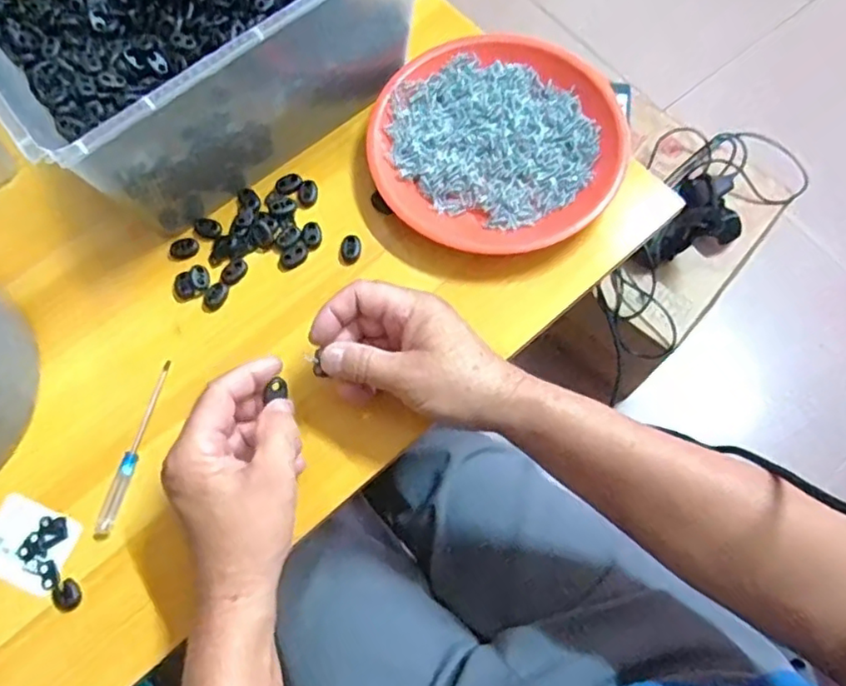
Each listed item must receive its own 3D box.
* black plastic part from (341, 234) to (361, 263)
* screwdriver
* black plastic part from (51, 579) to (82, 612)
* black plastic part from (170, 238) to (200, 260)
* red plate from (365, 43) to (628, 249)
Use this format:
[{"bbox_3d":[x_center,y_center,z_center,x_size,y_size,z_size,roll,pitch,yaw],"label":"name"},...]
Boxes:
[{"bbox_3d":[-0.055,-0.072,0.476,0.015,0.005,0.022,0,71,3],"label":"black plastic part"},{"bbox_3d":[-0.200,0.072,0.434,0.011,0.010,0.125,11,71,6],"label":"screwdriver"},{"bbox_3d":[-0.231,0.165,0.405,0.019,0.004,0.020,-1,71,2],"label":"black plastic part"},{"bbox_3d":[-0.184,-0.073,0.483,0.022,0.004,0.016,-11,71,-1],"label":"black plastic part"},{"bbox_3d":[0.057,-0.158,0.487,0.193,0.023,0.172,4,71,4],"label":"red plate"}]

